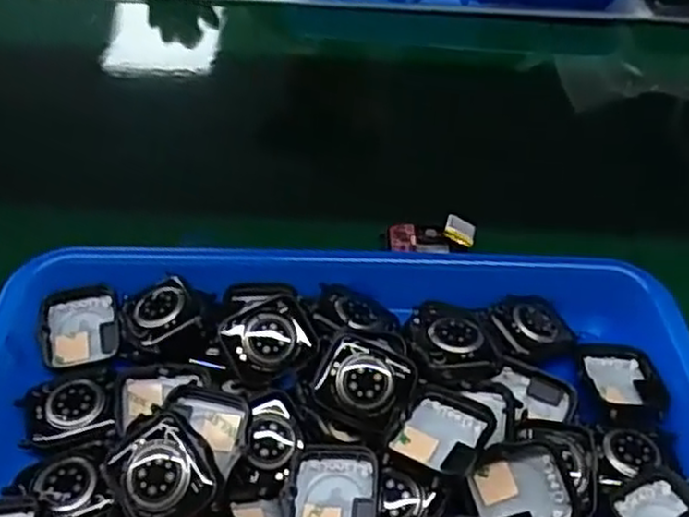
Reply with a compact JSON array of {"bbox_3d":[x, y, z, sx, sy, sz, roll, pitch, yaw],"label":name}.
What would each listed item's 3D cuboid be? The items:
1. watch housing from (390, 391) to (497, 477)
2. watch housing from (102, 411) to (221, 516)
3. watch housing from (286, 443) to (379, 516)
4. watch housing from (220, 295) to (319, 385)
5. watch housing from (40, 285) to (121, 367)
[{"bbox_3d":[0.040,0.072,0.297,0.035,0.015,0.035,24,48,21],"label":"watch housing"},{"bbox_3d":[-0.069,0.080,0.267,0.035,0.007,0.041,-41,65,-7],"label":"watch housing"},{"bbox_3d":[-0.004,0.092,0.285,0.034,0.014,0.041,4,44,1],"label":"watch housing"},{"bbox_3d":[-0.034,0.037,0.329,0.037,0.006,0.033,-26,76,-21],"label":"watch housing"},{"bbox_3d":[-0.128,0.032,0.351,0.035,0.010,0.040,-5,60,-20],"label":"watch housing"}]

